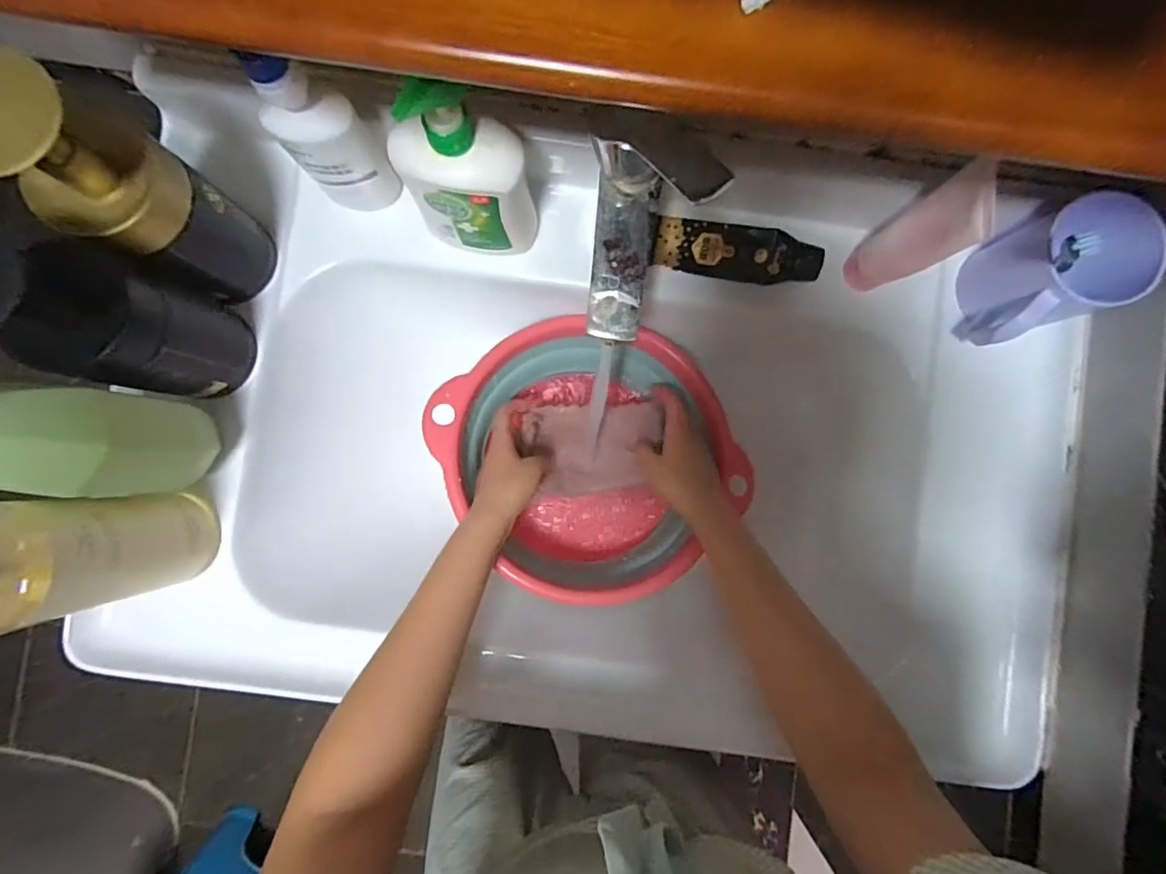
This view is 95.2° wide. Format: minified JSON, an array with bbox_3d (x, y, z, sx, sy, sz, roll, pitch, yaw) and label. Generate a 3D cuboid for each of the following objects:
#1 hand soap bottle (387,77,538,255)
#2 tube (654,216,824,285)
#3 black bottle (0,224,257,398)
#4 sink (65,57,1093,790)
[{"bbox_3d":[-0.087,-0.187,0.395,0.094,0.154,0.051,-1,88,-1],"label":"hand soap bottle"},{"bbox_3d":[0.137,-0.166,0.476,0.139,0.034,0.044,12,88,-1],"label":"tube"},{"bbox_3d":[-0.316,-0.077,0.371,0.061,0.185,0.082,26,87,0],"label":"black bottle"},{"bbox_3d":[0.014,0.004,0.522,0.802,0.157,0.478,7,88,-1],"label":"sink"}]

